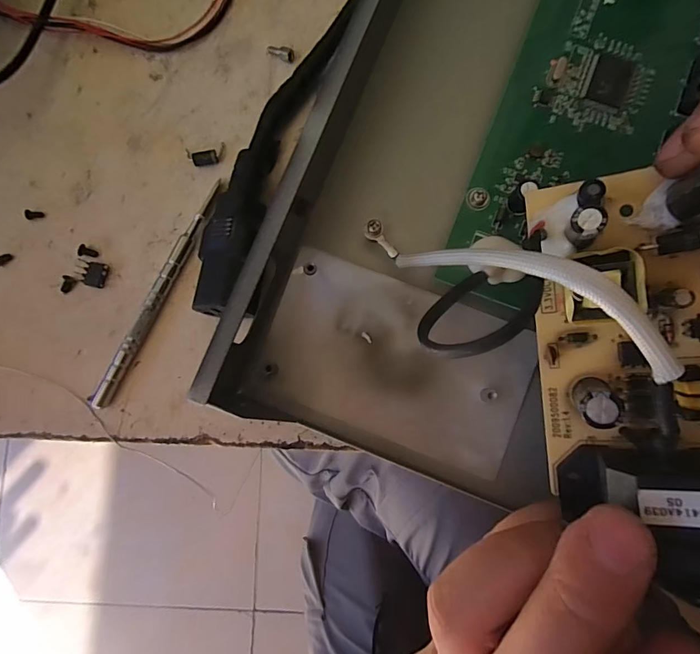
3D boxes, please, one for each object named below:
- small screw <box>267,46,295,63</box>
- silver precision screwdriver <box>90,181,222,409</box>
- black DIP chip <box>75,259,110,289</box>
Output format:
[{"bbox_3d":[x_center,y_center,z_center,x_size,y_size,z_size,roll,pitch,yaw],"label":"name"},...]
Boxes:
[{"bbox_3d":[-0.028,-0.112,0.166,0.013,0.004,0.004,29,87,17],"label":"small screw"},{"bbox_3d":[-0.072,-0.013,0.154,0.005,0.007,0.093,26,86,5],"label":"silver precision screwdriver"},{"bbox_3d":[-0.099,-0.020,0.156,0.010,0.005,0.010,10,85,4],"label":"black DIP chip"}]

